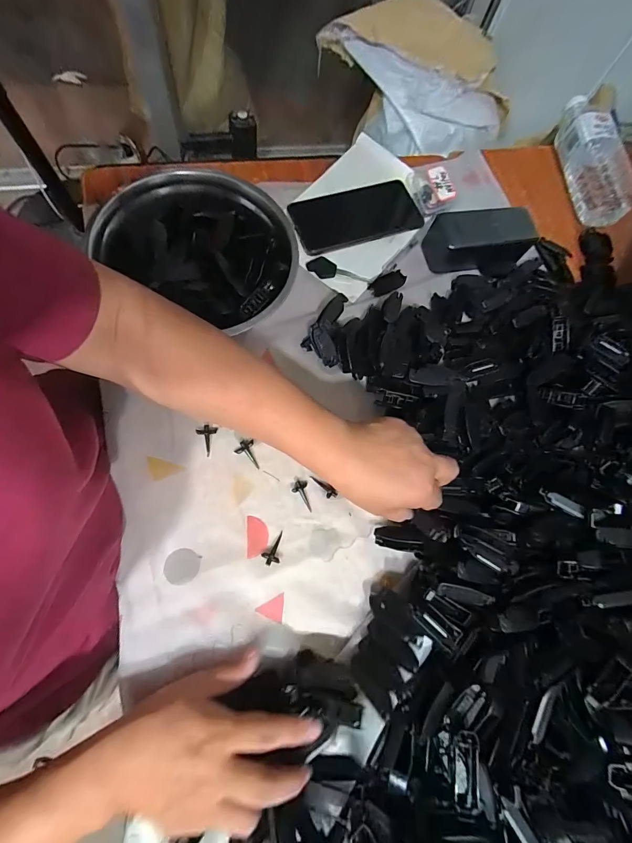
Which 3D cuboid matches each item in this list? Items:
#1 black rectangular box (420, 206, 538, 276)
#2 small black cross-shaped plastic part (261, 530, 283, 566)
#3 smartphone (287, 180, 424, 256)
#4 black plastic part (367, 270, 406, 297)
[{"bbox_3d":[0.210,-0.228,0.453,0.132,0.045,0.064,2,73,-7],"label":"black rectangular box"},{"bbox_3d":[-0.040,0.122,0.347,0.018,0.008,0.033,20,55,4],"label":"small black cross-shaped plastic part"},{"bbox_3d":[0.052,-0.263,0.461,0.167,0.009,0.085,-14,78,-10],"label":"smartphone"},{"bbox_3d":[0.088,-0.172,0.446,0.046,0.006,0.023,-25,78,-15],"label":"black plastic part"}]

